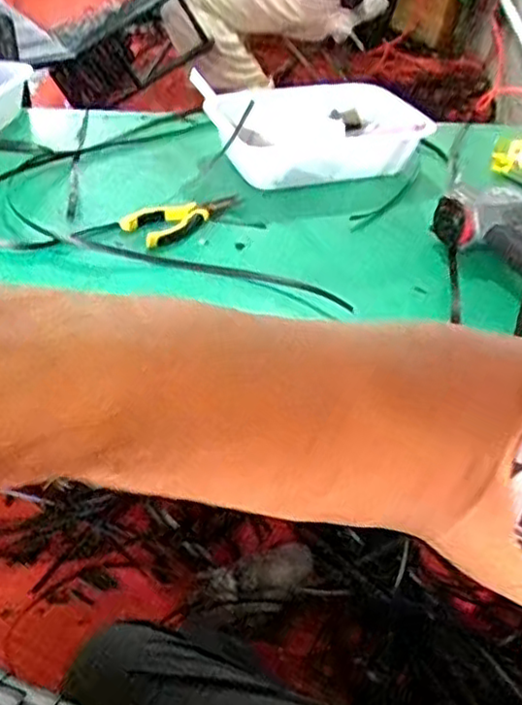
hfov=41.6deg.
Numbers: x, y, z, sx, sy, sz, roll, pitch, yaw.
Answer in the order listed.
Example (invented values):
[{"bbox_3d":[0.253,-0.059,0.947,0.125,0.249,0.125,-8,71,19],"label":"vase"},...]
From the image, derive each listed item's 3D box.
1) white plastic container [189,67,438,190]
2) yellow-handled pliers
[{"bbox_3d":[0.071,-0.319,0.948,0.317,0.105,0.195,-6,41,-15],"label":"white plastic container"},{"bbox_3d":[-0.090,-0.171,0.832,0.076,0.018,0.156,35,47,30],"label":"yellow-handled pliers"}]

